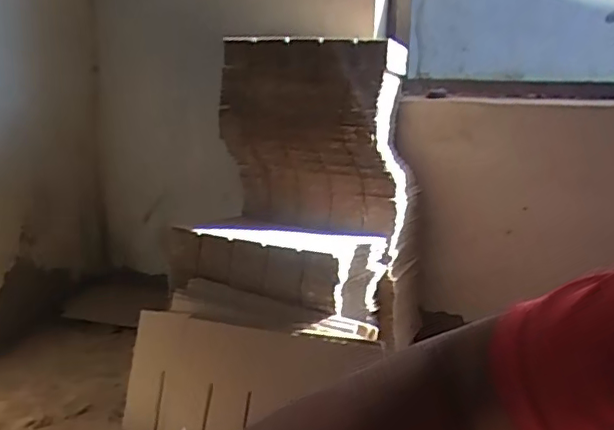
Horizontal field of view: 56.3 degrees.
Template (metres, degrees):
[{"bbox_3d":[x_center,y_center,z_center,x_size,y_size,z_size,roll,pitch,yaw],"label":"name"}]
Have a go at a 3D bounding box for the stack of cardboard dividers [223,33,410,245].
[{"bbox_3d":[0.013,-0.126,1.017,0.304,0.363,0.145,-3,3,16],"label":"stack of cardboard dividers"}]

